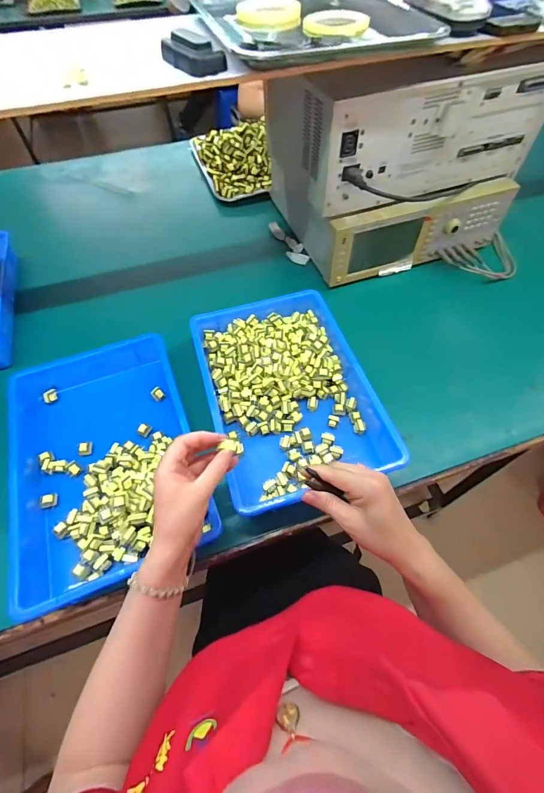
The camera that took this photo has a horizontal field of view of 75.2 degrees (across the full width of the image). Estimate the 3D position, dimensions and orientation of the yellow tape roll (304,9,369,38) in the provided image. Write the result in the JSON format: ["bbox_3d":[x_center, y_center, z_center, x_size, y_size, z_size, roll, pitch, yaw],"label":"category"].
[{"bbox_3d":[0.098,-0.587,0.555,0.105,0.016,0.105,0,57,0],"label":"yellow tape roll"}]

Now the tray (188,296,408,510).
[{"bbox_3d":[0.023,-0.016,0.586,0.254,0.062,0.379,-13,58,-8],"label":"tray"}]

